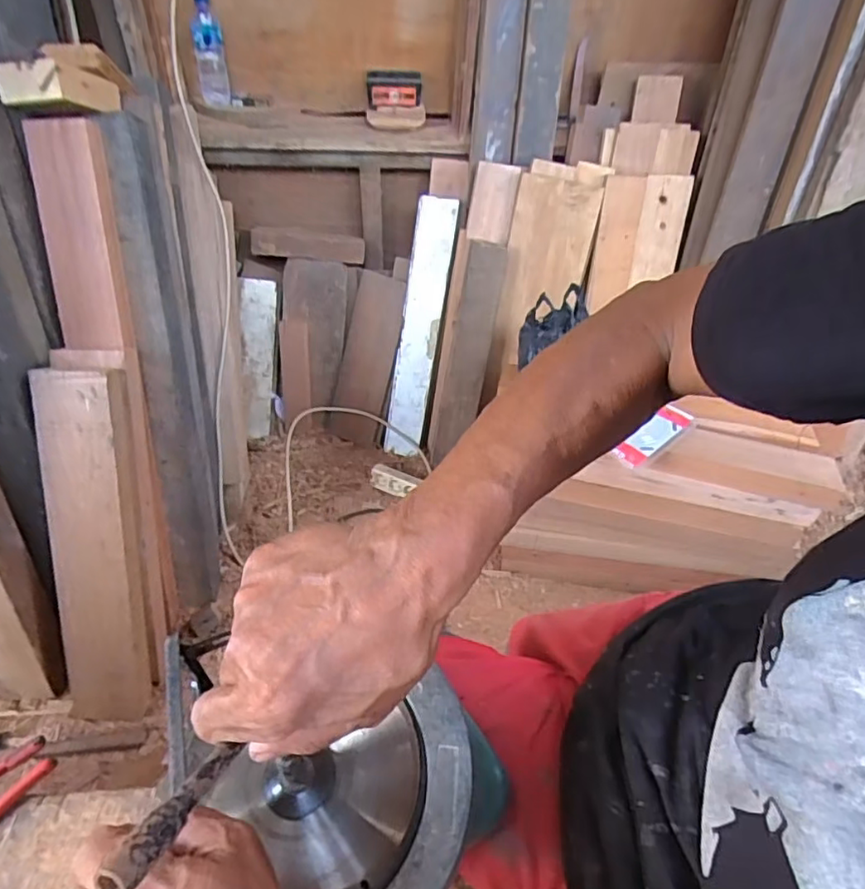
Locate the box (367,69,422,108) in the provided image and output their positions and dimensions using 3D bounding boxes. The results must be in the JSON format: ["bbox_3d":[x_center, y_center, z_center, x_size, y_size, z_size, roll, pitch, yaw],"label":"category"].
[{"bbox_3d":[-0.092,-0.858,1.427,0.128,0.074,0.044,2,43,-2],"label":"box"}]

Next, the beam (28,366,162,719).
[{"bbox_3d":[-0.617,0.197,1.106,0.162,0.685,0.072,3,16,-1],"label":"beam"}]

